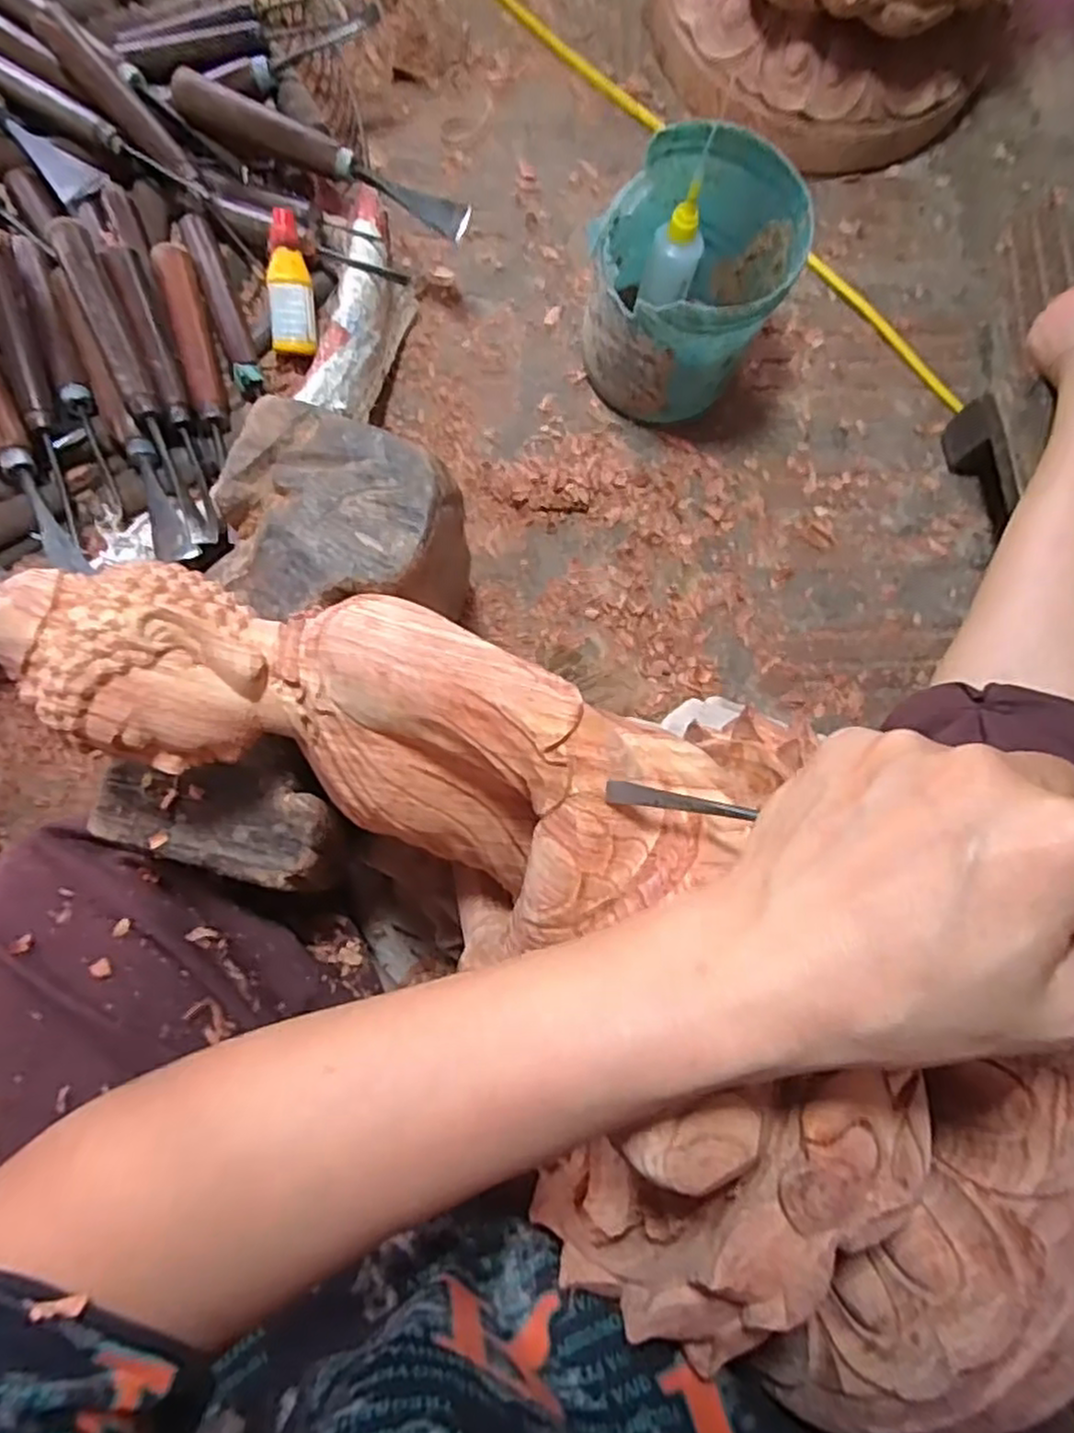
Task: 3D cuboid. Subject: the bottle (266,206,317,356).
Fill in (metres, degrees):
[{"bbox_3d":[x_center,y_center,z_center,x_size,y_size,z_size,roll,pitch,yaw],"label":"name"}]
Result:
[{"bbox_3d":[-0.145,-0.254,0.429,0.025,0.017,0.074,-2,106,-5],"label":"bottle"}]

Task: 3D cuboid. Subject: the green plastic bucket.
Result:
[{"bbox_3d":[0.086,-0.257,0.444,0.107,0.123,0.107,0,84,-3],"label":"green plastic bucket"}]

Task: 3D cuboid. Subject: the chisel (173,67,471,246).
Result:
[{"bbox_3d":[-0.125,-0.327,0.428,0.184,0.020,0.021,26,83,0],"label":"chisel"}]

